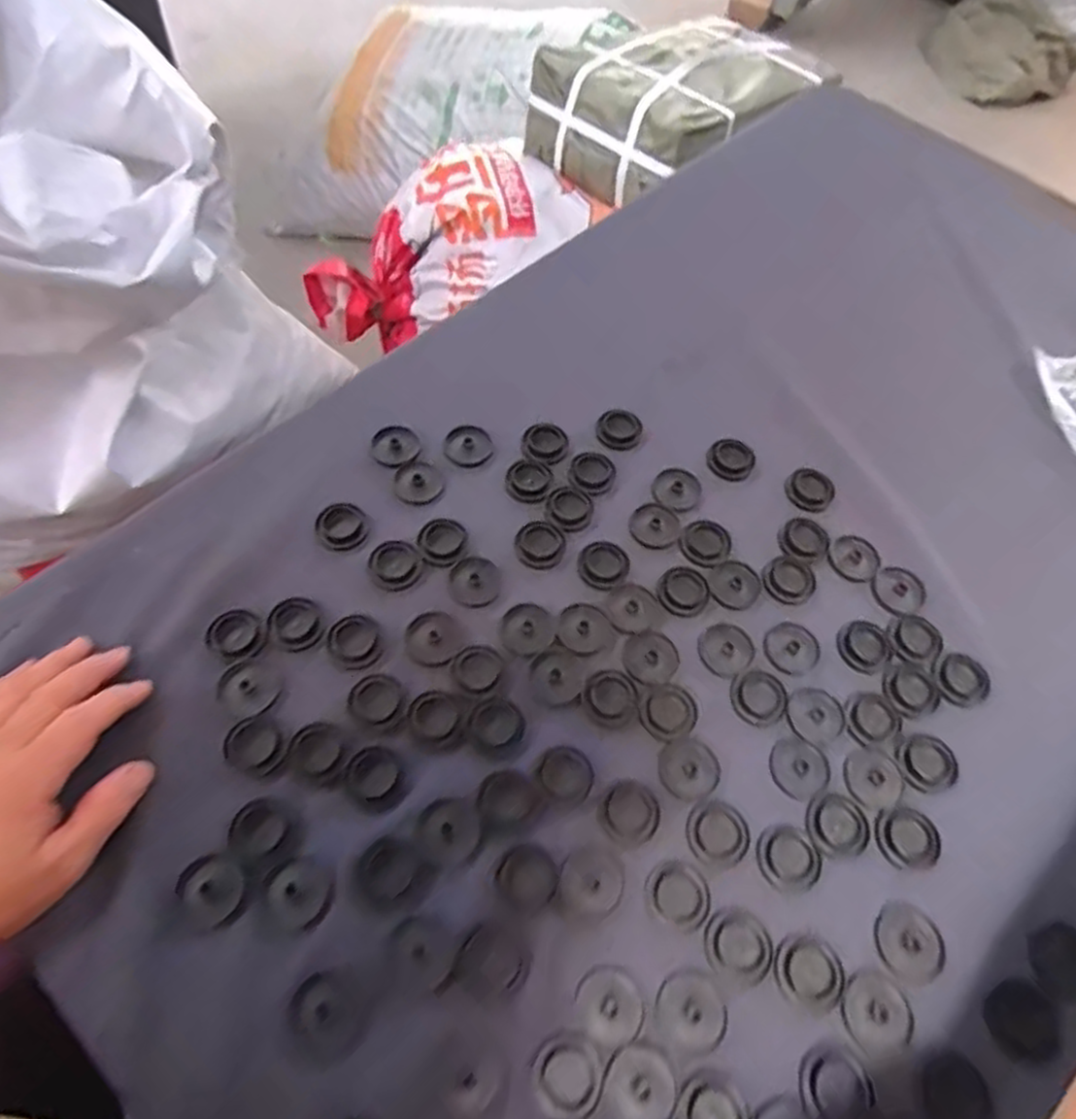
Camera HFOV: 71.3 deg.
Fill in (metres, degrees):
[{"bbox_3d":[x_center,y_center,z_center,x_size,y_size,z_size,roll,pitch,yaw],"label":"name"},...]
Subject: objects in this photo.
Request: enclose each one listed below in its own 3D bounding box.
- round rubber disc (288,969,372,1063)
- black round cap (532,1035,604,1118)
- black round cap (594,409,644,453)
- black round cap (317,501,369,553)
[{"bbox_3d":[-0.096,0.211,0.348,0.036,0.004,0.033,2,60,-3],"label":"round rubber disc"},{"bbox_3d":[0.014,0.237,0.344,0.030,0.004,0.030,2,60,-3],"label":"black round cap"},{"bbox_3d":[0.058,-0.092,0.535,0.032,0.012,0.026,16,60,5],"label":"black round cap"},{"bbox_3d":[-0.125,-0.022,0.480,0.032,0.004,0.036,-23,64,-16],"label":"black round cap"}]

